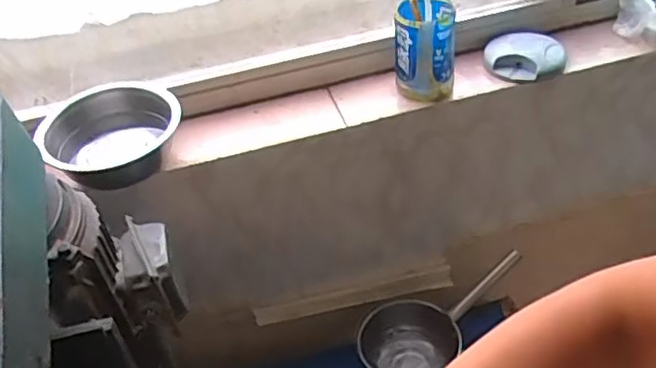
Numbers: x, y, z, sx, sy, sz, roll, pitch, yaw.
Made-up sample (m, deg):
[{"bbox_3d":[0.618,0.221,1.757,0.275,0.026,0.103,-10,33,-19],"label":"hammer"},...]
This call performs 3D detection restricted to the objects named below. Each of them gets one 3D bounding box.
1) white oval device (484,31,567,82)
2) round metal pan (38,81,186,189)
[{"bbox_3d":[0.307,-0.204,0.985,0.113,0.028,0.114,16,47,23],"label":"white oval device"},{"bbox_3d":[-0.296,-0.068,0.894,0.176,0.064,0.184,-4,42,3],"label":"round metal pan"}]

